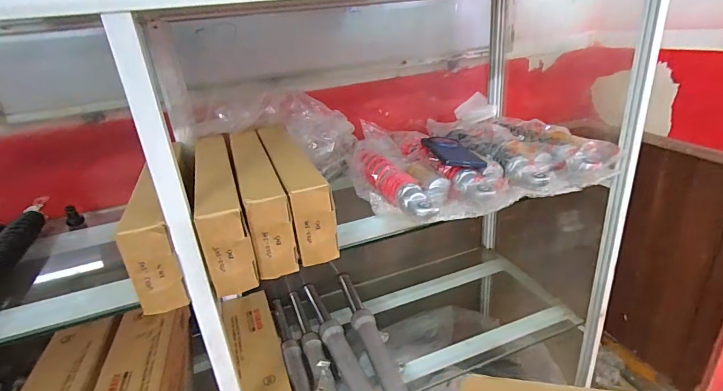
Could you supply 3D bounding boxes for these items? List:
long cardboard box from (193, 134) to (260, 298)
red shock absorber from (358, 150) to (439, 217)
[{"bbox_3d":[-0.215,0.009,0.608,0.056,0.110,0.345,-13,25,-17],"label":"long cardboard box"},{"bbox_3d":[0.053,-0.031,0.678,0.061,0.041,0.259,-13,25,-16],"label":"red shock absorber"}]

